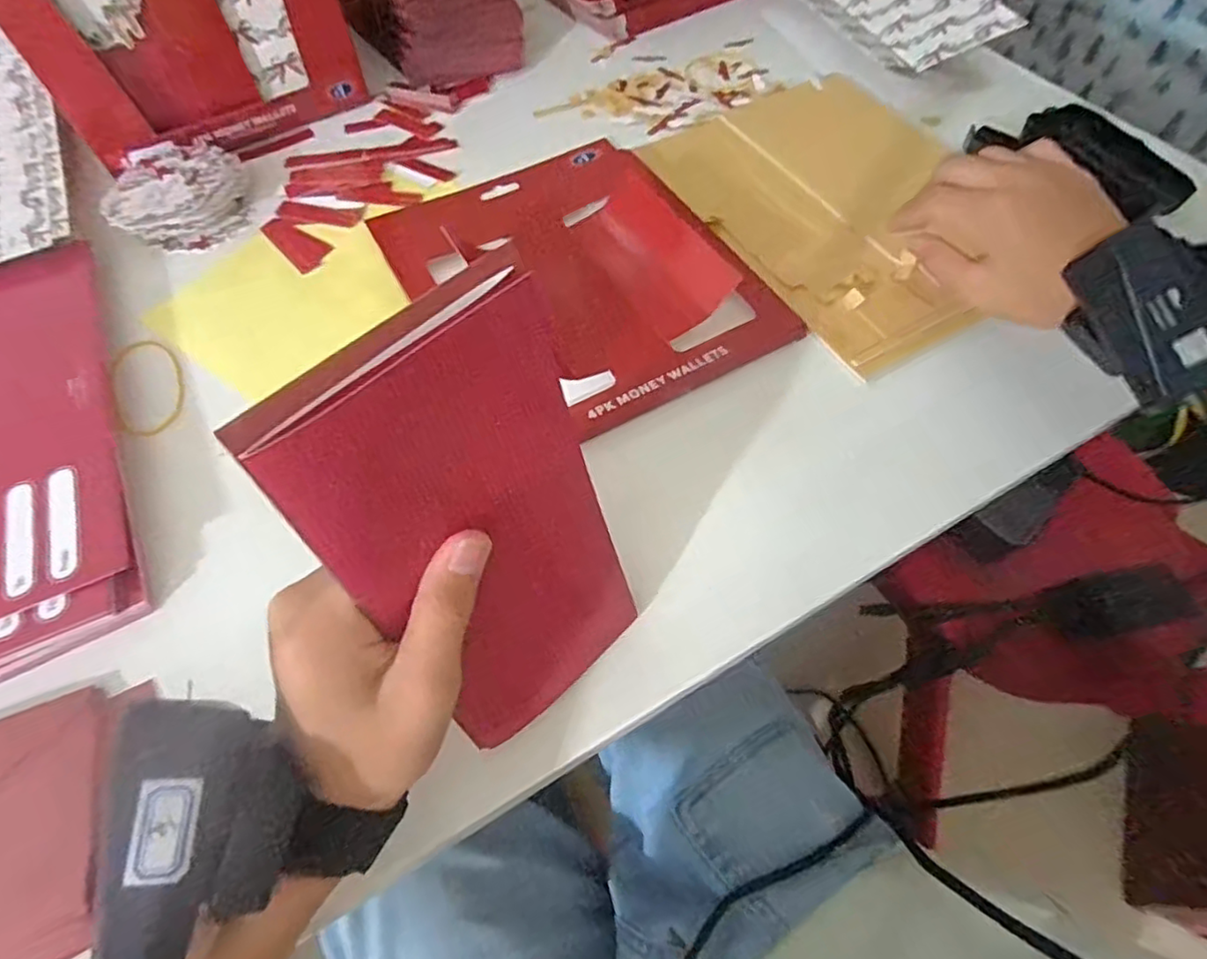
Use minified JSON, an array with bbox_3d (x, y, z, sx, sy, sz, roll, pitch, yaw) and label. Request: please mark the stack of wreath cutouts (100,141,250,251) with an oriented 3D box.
[{"bbox_3d":[-0.297,-0.202,0.443,0.081,0.025,0.089,-8,59,-3],"label":"stack of wreath cutouts"}]

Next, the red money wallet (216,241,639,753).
[{"bbox_3d":[-0.036,0.021,0.218,0.089,0.176,0.017,-41,49,-20],"label":"red money wallet"}]

